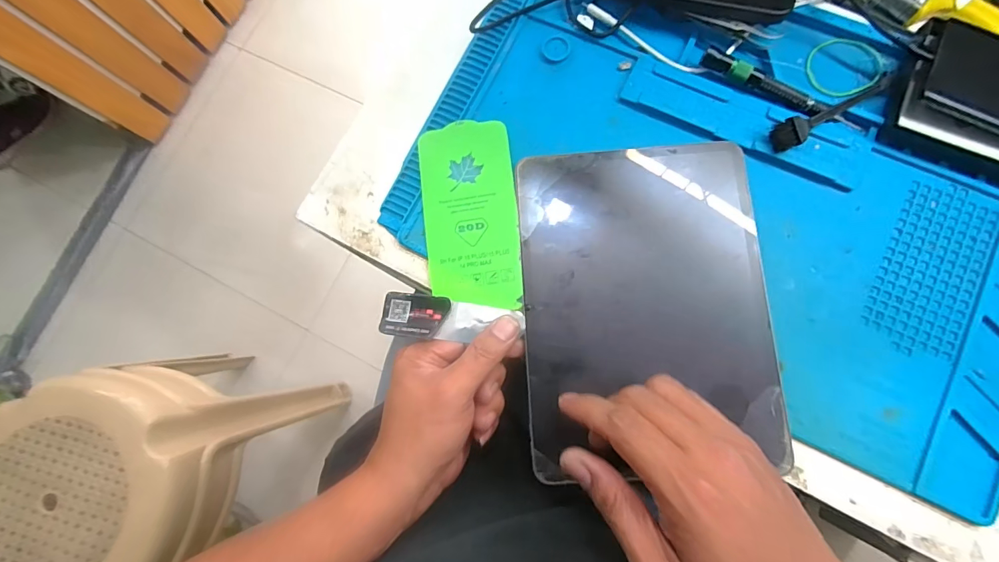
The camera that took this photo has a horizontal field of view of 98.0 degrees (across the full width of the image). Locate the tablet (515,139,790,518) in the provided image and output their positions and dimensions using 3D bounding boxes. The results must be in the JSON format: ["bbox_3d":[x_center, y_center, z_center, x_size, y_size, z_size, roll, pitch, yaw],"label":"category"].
[{"bbox_3d":[0.106,0.012,0.323,0.175,0.013,0.233,-4,81,4],"label":"tablet"}]

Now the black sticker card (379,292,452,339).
[{"bbox_3d":[-0.067,0.027,0.336,0.055,0.006,0.033,6,79,17],"label":"black sticker card"}]

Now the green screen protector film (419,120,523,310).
[{"bbox_3d":[-0.023,-0.054,0.348,0.074,0.009,0.153,-6,81,4],"label":"green screen protector film"}]

